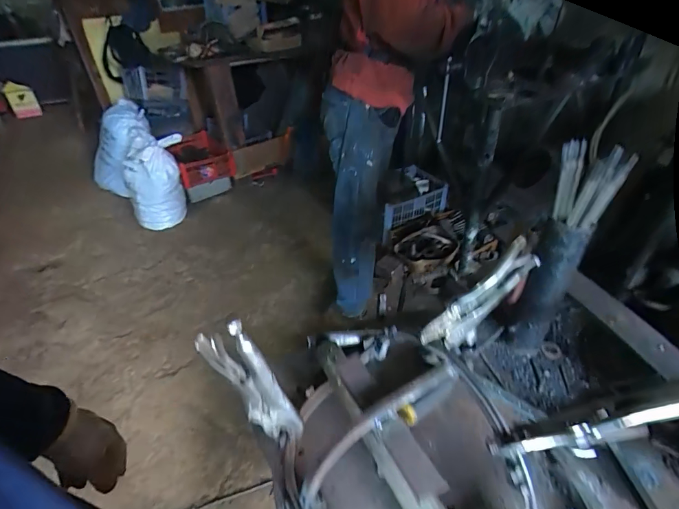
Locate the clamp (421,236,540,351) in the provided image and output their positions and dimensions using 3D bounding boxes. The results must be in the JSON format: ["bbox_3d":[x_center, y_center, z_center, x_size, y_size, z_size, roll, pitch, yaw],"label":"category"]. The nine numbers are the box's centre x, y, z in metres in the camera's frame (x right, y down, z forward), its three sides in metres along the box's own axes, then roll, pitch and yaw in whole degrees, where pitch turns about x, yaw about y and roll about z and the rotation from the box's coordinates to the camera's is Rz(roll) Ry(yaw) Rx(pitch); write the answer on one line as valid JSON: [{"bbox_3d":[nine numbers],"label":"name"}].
[{"bbox_3d":[0.162,0.049,0.430,0.177,0.049,0.033,-37,51,-19],"label":"clamp"}]

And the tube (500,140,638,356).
[{"bbox_3d":[0.267,0.009,0.498,0.064,0.276,0.078,22,44,29],"label":"tube"}]

